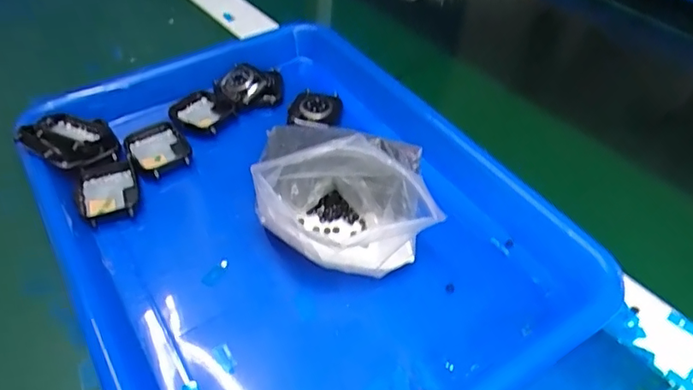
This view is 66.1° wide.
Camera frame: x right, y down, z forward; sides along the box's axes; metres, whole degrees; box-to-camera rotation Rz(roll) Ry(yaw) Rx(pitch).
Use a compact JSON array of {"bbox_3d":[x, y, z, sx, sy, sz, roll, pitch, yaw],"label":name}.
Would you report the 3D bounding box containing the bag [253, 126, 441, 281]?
[{"bbox_3d":[0.001,0.000,0.299,0.100,0.068,0.082,-5,47,-6],"label":"bag"}]

